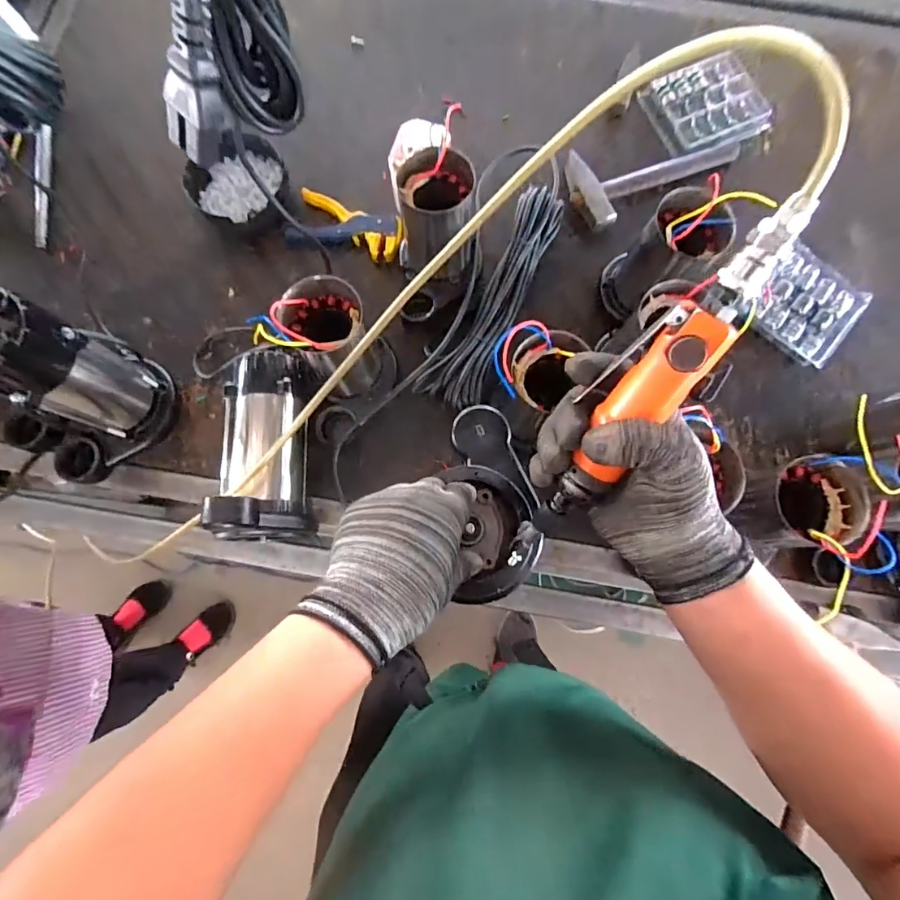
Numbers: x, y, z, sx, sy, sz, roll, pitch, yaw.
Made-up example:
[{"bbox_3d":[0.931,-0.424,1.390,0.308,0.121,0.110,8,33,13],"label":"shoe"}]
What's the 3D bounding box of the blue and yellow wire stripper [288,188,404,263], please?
[{"bbox_3d":[-0.158,-0.328,0.725,0.173,0.025,0.105,20,79,4],"label":"blue and yellow wire stripper"}]

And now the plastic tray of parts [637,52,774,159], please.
[{"bbox_3d":[0.420,-0.556,0.780,0.174,0.034,0.153,-26,80,-5],"label":"plastic tray of parts"}]

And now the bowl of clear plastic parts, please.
[{"bbox_3d":[-0.322,-0.402,0.732,0.147,0.048,0.142,0,79,0],"label":"bowl of clear plastic parts"}]

